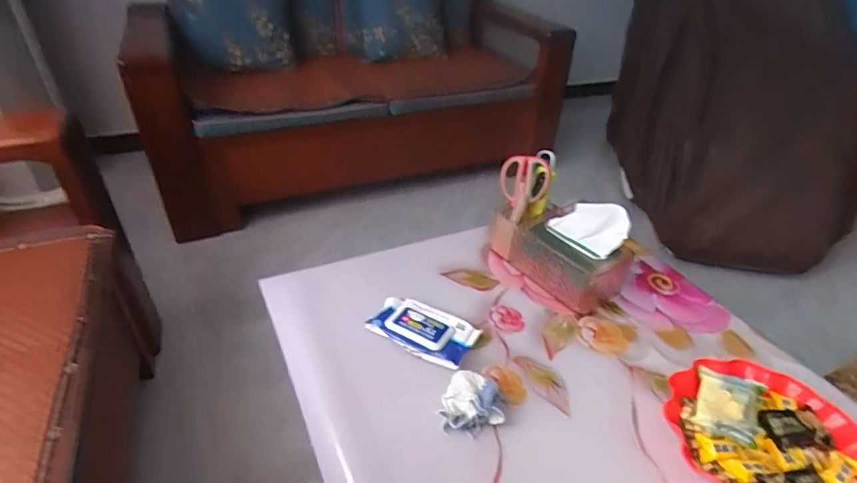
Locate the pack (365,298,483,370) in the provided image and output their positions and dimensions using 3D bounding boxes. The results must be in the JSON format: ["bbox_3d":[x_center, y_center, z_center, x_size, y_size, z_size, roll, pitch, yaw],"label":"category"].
[{"bbox_3d":[-0.009,0.135,0.718,0.153,0.028,0.086,20,39,22],"label":"pack"}]

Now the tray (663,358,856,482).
[{"bbox_3d":[0.418,0.246,0.585,0.233,0.045,0.221,19,39,19],"label":"tray"}]

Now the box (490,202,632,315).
[{"bbox_3d":[0.228,0.000,0.827,0.128,0.135,0.231,-25,45,-34],"label":"box"}]

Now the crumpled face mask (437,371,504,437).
[{"bbox_3d":[0.058,0.208,0.606,0.076,0.048,0.066,10,37,8],"label":"crumpled face mask"}]

